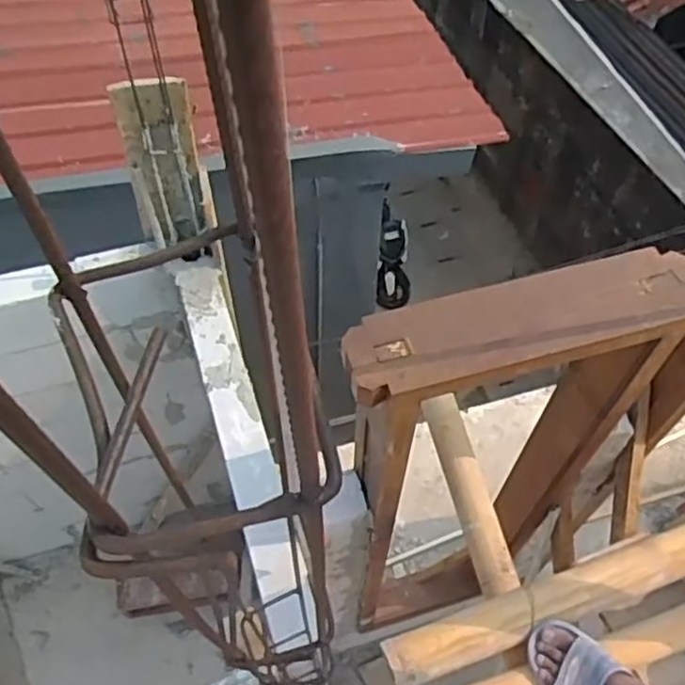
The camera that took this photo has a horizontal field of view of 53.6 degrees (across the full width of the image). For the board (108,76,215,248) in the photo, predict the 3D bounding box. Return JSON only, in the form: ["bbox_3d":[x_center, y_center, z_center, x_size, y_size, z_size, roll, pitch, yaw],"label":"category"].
[{"bbox_3d":[-0.407,-0.393,1.569,0.159,0.436,0.060,-13,47,-12],"label":"board"}]

